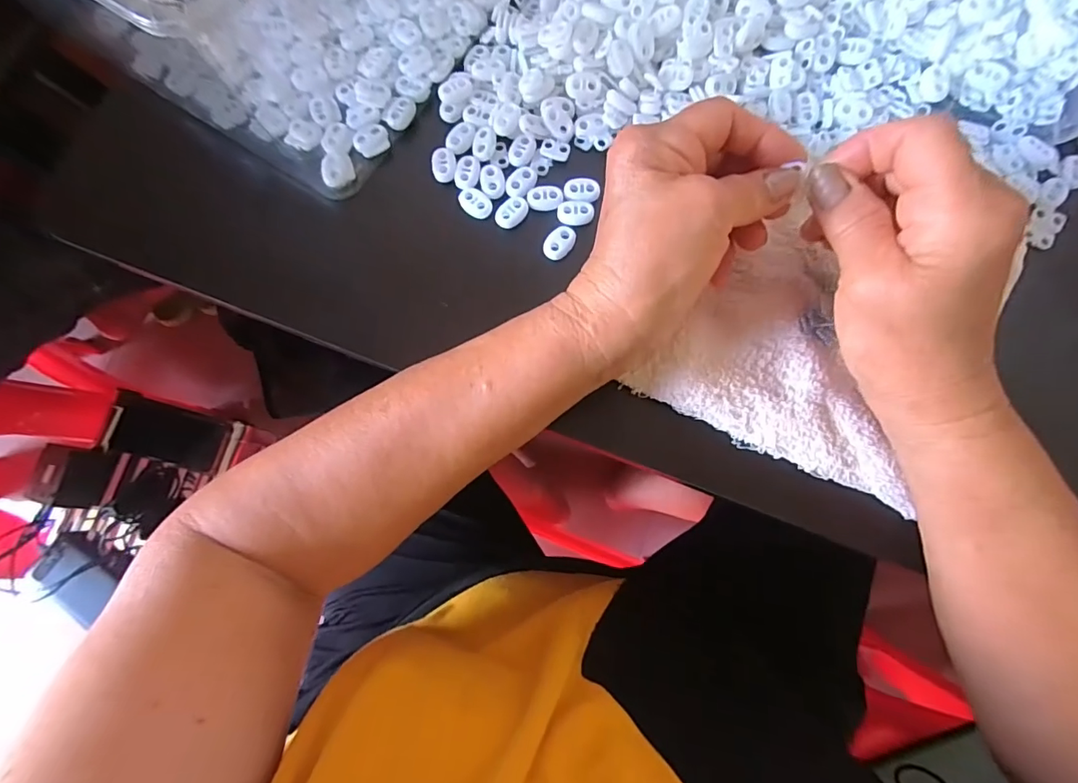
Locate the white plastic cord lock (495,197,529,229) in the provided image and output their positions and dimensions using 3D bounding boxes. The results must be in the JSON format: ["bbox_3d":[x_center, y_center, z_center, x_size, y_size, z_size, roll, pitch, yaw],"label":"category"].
[{"bbox_3d":[-0.017,-0.111,0.303,0.014,0.004,0.023,38,81,8],"label":"white plastic cord lock"}]

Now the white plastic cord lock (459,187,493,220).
[{"bbox_3d":[-0.040,-0.118,0.304,0.023,0.004,0.016,41,81,8],"label":"white plastic cord lock"}]

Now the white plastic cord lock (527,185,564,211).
[{"bbox_3d":[0.004,-0.121,0.304,0.022,0.004,0.015,6,78,2],"label":"white plastic cord lock"}]

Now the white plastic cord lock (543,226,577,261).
[{"bbox_3d":[0.013,-0.090,0.299,0.015,0.006,0.022,32,80,7],"label":"white plastic cord lock"}]

